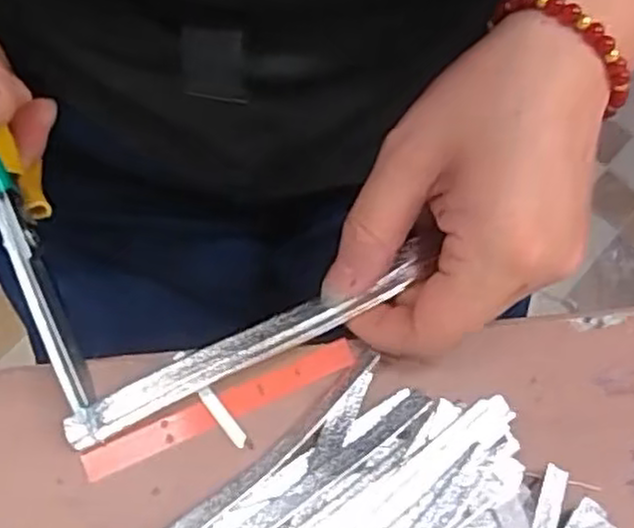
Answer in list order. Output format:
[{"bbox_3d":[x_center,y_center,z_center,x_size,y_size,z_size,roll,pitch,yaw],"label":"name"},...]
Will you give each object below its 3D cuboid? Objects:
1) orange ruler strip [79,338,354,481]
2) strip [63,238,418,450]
[{"bbox_3d":[-0.035,0.050,0.264,0.099,0.004,0.012,-23,74,-9],"label":"orange ruler strip"},{"bbox_3d":[-0.024,0.029,0.262,0.135,0.004,0.014,-25,81,-6],"label":"strip"}]

